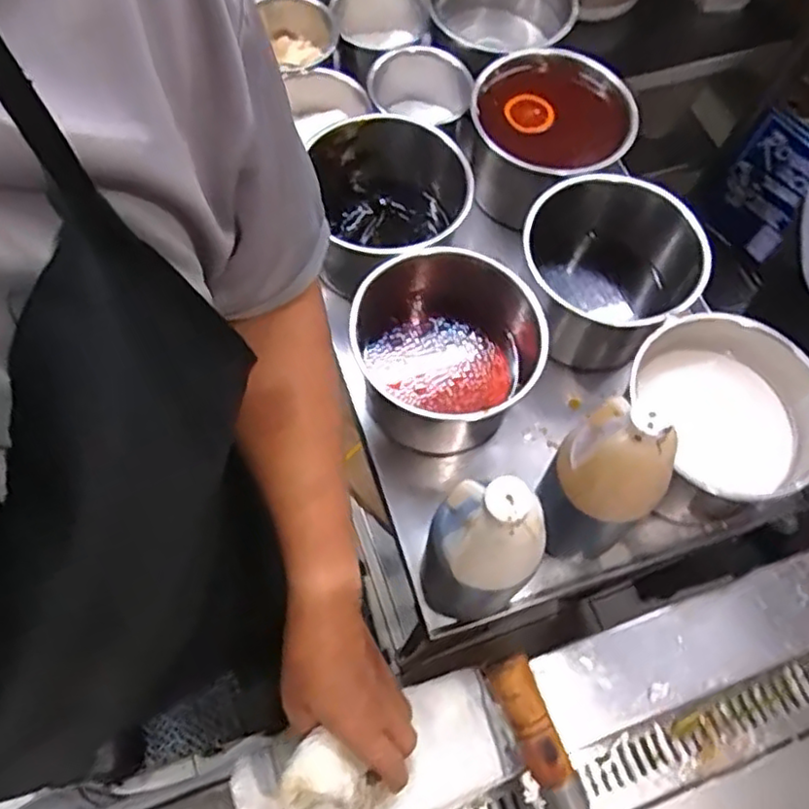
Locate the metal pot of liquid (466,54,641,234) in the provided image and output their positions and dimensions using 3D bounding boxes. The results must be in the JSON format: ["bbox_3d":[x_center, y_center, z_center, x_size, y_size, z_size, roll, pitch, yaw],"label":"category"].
[{"bbox_3d":[0.154,-0.292,0.756,0.151,0.121,0.158,1,66,-2],"label":"metal pot of liquid"}]

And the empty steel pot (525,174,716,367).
[{"bbox_3d":[0.204,-0.132,0.710,0.165,0.149,0.155,1,66,-2],"label":"empty steel pot"}]

